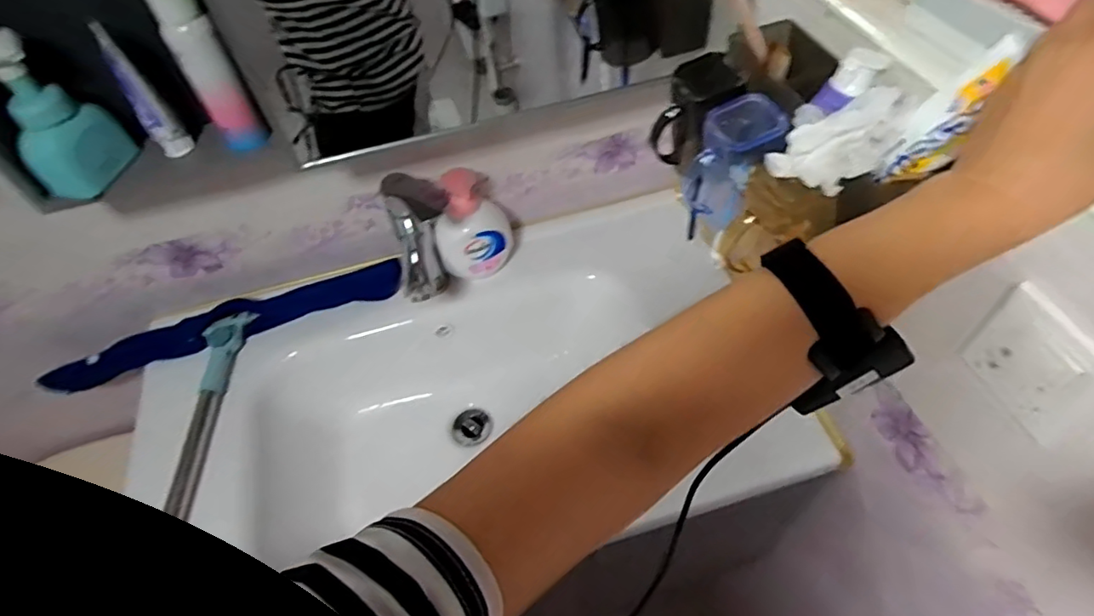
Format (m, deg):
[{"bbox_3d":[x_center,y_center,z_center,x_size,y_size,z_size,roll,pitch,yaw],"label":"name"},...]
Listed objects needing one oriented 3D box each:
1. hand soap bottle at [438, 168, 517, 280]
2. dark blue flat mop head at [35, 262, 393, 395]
[{"bbox_3d":[-0.098,-0.118,0.801,0.090,0.151,0.094,-1,52,5],"label":"hand soap bottle"},{"bbox_3d":[-0.437,0.026,0.822,0.481,0.045,0.053,-18,52,-8],"label":"dark blue flat mop head"}]

